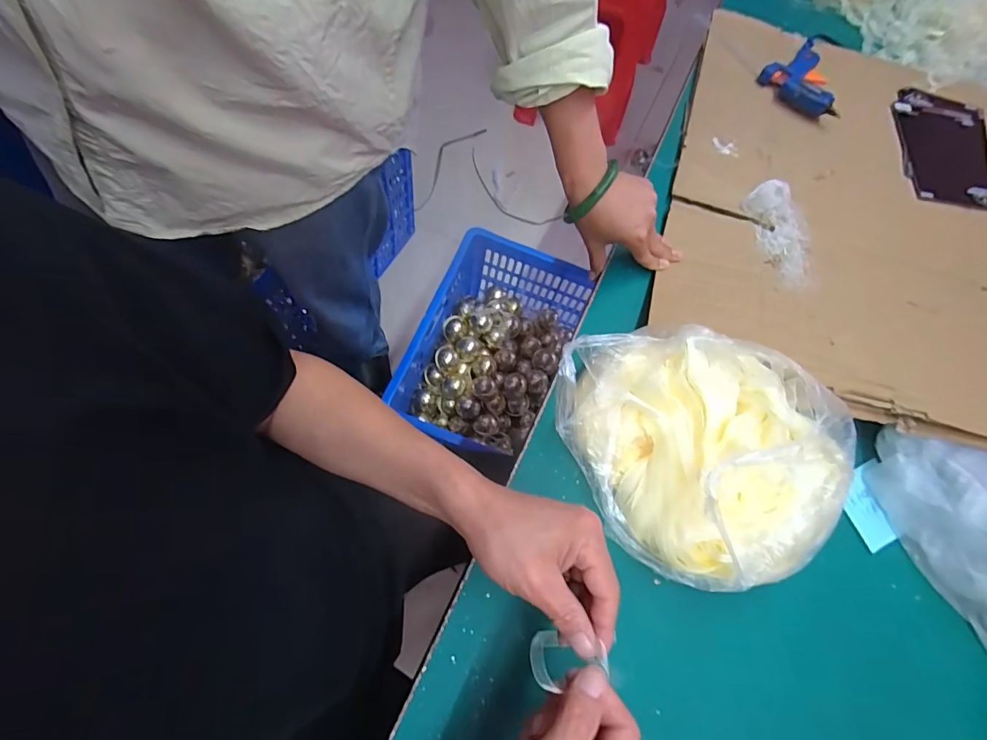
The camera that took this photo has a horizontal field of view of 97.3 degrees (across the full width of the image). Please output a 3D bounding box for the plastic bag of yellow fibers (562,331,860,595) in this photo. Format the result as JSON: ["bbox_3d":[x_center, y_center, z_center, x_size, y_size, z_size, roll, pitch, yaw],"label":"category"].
[{"bbox_3d":[0.193,0.073,0.389,0.239,0.093,0.223,-11,70,-11],"label":"plastic bag of yellow fibers"}]

